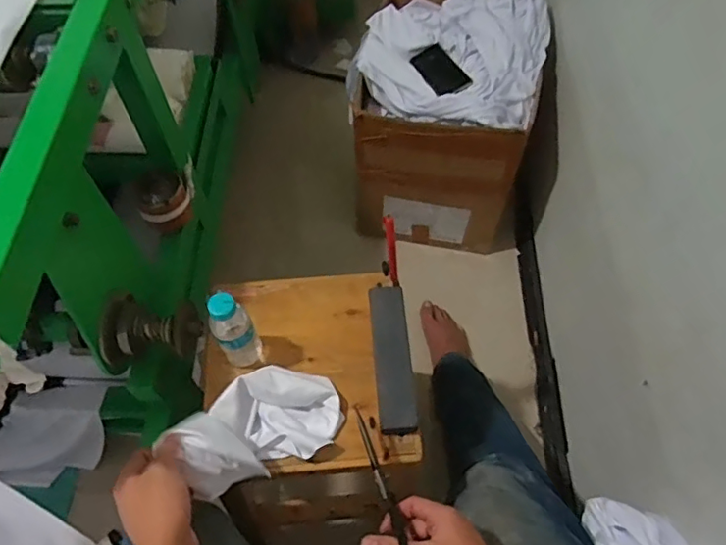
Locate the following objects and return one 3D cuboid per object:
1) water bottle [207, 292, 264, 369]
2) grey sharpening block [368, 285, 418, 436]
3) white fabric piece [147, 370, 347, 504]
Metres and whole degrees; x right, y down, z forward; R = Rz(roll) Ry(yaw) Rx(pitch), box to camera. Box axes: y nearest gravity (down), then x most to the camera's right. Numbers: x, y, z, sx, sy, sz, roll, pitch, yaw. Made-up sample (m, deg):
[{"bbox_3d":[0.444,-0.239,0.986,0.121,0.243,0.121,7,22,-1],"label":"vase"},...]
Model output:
[{"bbox_3d":[-0.164,0.078,0.711,0.054,0.149,0.042,-23,62,-13],"label":"water bottle"},{"bbox_3d":[0.039,0.109,0.747,0.048,0.020,0.208,-4,59,-2],"label":"grey sharpening block"},{"bbox_3d":[-0.122,0.177,0.674,0.185,0.087,0.117,-26,62,-14],"label":"white fabric piece"}]

